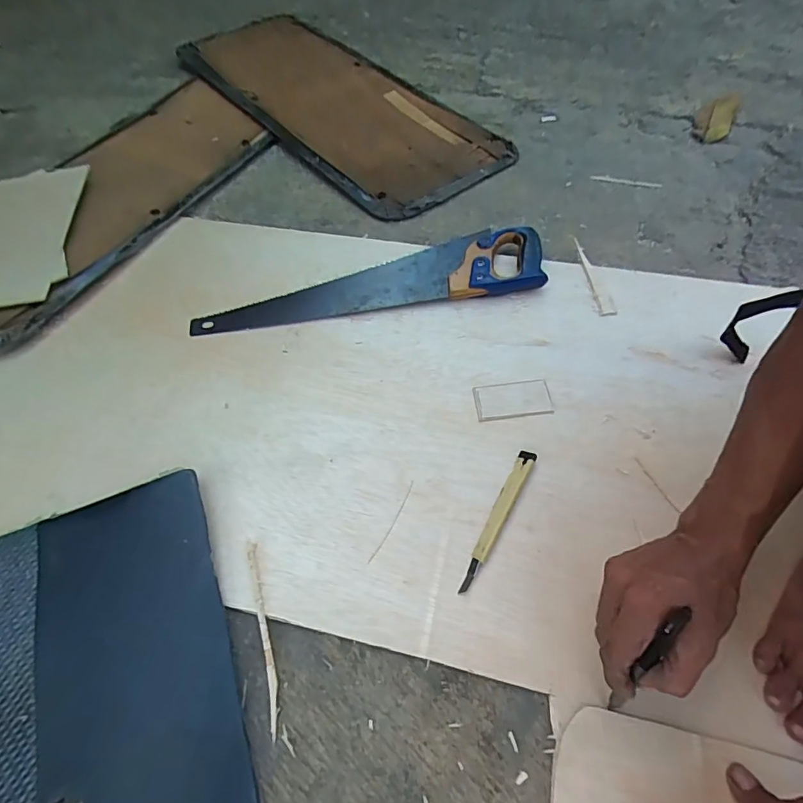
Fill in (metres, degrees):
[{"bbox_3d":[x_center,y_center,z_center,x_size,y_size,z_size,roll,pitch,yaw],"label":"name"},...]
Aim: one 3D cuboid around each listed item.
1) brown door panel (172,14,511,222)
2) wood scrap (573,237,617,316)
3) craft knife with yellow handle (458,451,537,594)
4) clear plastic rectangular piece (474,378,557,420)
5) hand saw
[{"bbox_3d":[-0.133,-0.606,0.917,0.329,0.051,0.730,-37,64,-17],"label":"brown door panel"},{"bbox_3d":[0.262,-0.186,0.652,0.020,0.005,0.166,-7,59,0],"label":"wood scrap"},{"bbox_3d":[0.101,0.120,0.483,0.020,0.013,0.160,24,64,17],"label":"craft knife with yellow handle"},{"bbox_3d":[0.132,-0.003,0.556,0.087,0.007,0.048,-6,59,1],"label":"clear plastic rectangular piece"},{"bbox_3d":[-0.046,-0.173,0.654,0.476,0.032,0.109,-8,59,-1],"label":"hand saw"}]

